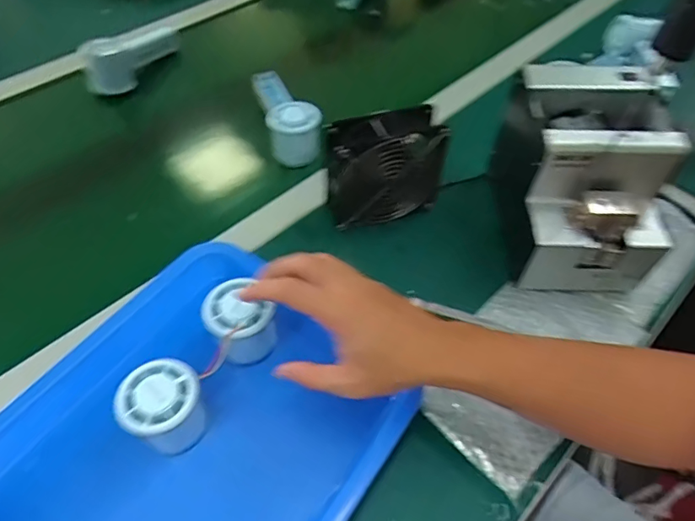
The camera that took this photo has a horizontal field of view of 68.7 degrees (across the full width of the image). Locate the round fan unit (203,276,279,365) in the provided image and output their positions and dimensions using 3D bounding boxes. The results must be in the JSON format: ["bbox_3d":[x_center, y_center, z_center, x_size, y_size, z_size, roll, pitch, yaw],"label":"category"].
[{"bbox_3d":[-0.093,0.058,0.447,0.053,0.064,0.056,1,52,-1],"label":"round fan unit"}]

